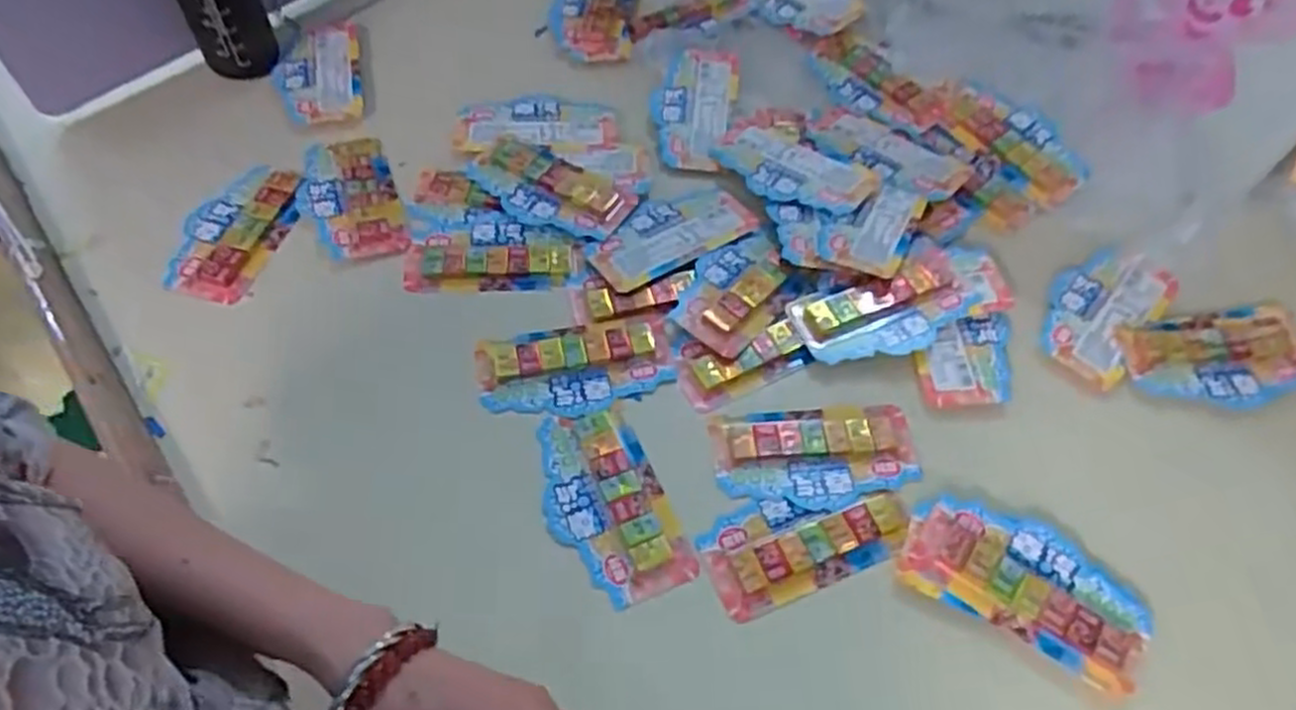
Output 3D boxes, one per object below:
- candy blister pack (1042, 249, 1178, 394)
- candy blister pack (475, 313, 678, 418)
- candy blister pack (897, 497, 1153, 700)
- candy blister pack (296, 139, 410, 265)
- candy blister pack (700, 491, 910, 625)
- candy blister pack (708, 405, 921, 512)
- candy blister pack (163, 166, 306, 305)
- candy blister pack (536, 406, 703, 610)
[{"bbox_3d":[0.363,-0.035,0.630,0.079,0.011,0.134,34,64,19],"label":"candy blister pack"},{"bbox_3d":[-0.055,0.008,0.591,0.144,0.012,0.071,-10,59,-7],"label":"candy blister pack"},{"bbox_3d":[0.244,0.145,0.506,0.150,0.016,0.078,27,62,15],"label":"candy blister pack"},{"bbox_3d":[-0.256,-0.135,0.670,0.076,0.008,0.145,-17,60,-11],"label":"candy blister pack"},{"bbox_3d":[0.106,0.120,0.523,0.136,0.010,0.068,-19,60,-12],"label":"candy blister pack"},{"bbox_3d":[0.120,0.073,0.560,0.144,0.009,0.074,-3,58,-3],"label":"candy blister pack"},{"bbox_3d":[-0.338,-0.105,0.647,0.080,0.006,0.140,13,59,7],"label":"candy blister pack"},{"bbox_3d":[-0.029,0.099,0.534,0.078,0.010,0.142,-20,61,-13],"label":"candy blister pack"}]

